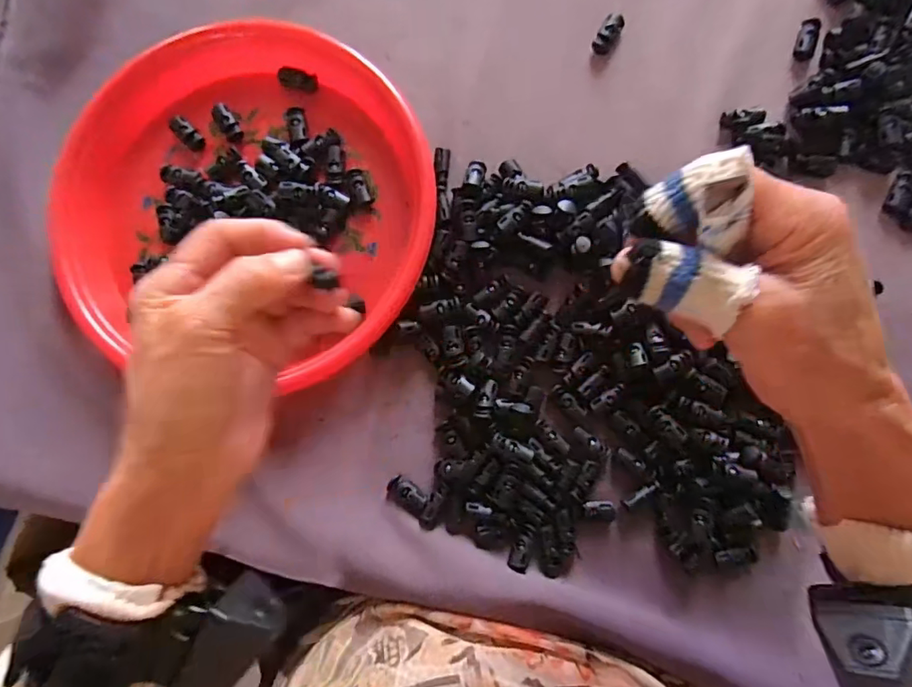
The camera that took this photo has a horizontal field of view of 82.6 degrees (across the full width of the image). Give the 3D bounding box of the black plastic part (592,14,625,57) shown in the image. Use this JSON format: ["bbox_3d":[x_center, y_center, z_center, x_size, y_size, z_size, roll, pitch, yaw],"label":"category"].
[{"bbox_3d":[0.109,-0.221,0.374,0.015,0.009,0.029,29,85,5],"label":"black plastic part"}]

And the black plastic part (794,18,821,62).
[{"bbox_3d":[0.247,-0.214,0.365,0.013,0.004,0.029,12,84,4],"label":"black plastic part"}]

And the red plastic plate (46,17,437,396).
[{"bbox_3d":[-0.142,-0.107,0.361,0.258,0.027,0.245,0,83,2],"label":"red plastic plate"}]

